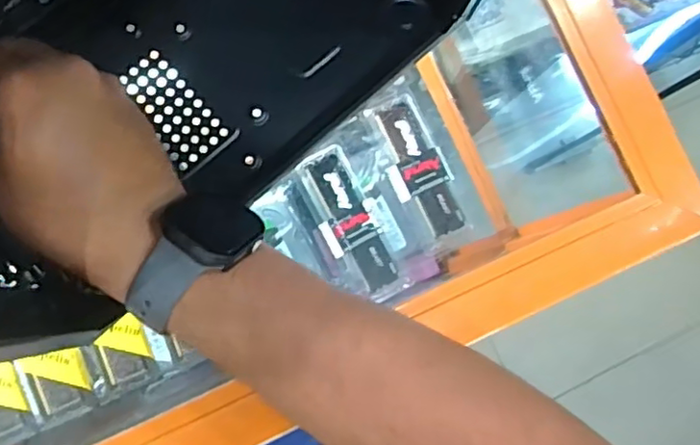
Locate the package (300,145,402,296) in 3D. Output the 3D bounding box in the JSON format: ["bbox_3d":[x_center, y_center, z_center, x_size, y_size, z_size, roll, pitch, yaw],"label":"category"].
[{"bbox_3d":[-0.002,0.000,0.596,0.048,0.007,0.141,-24,86,-8],"label":"package"}]

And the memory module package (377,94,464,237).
[{"bbox_3d":[0.065,-0.053,0.611,0.053,0.006,0.135,-23,86,-8],"label":"memory module package"}]

